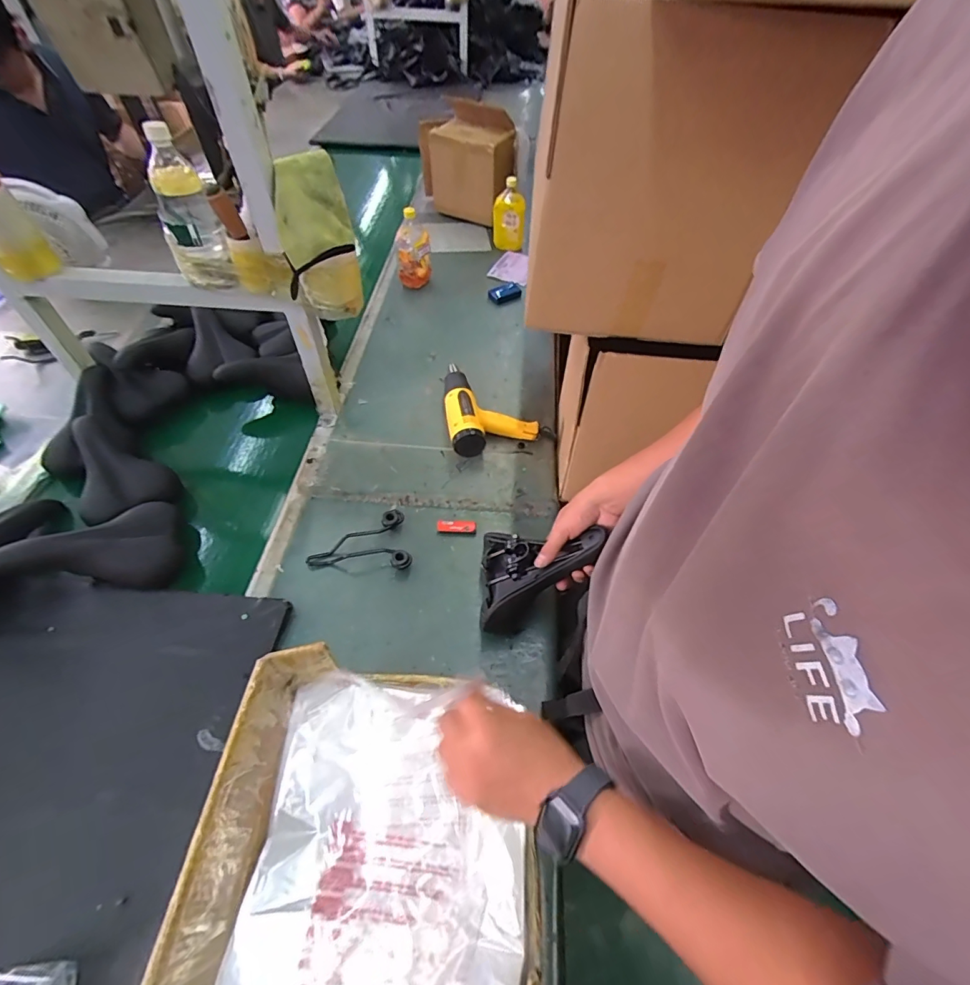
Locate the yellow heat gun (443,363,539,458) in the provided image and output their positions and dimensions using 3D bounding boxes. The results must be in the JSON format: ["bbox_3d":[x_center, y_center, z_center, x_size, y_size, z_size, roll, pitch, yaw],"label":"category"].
[{"bbox_3d":[0.007,-0.200,1.038,0.197,0.072,0.255,-6,53,-7],"label":"yellow heat gun"}]

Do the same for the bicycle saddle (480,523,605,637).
[{"bbox_3d":[0.067,0.108,0.732,0.109,0.250,0.137,29,23,-15],"label":"bicycle saddle"}]

